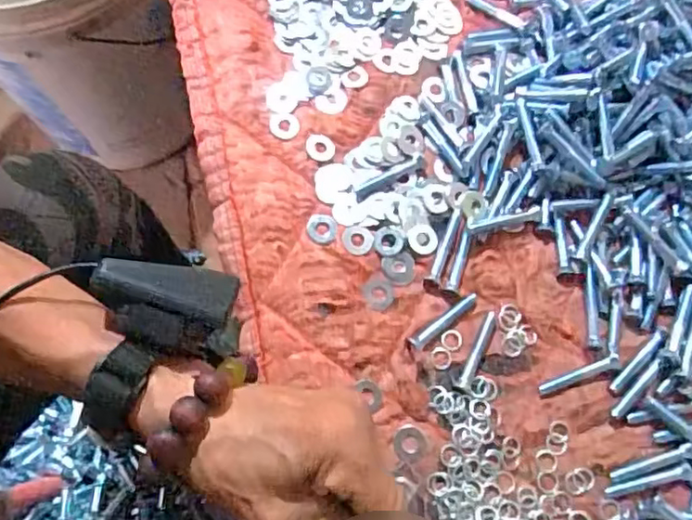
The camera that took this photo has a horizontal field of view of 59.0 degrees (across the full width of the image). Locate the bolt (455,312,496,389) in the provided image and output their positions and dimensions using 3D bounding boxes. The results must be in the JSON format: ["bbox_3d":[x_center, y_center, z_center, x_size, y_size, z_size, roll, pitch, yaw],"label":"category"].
[{"bbox_3d":[0.088,0.060,0.409,0.008,0.004,0.057,27,76,9],"label":"bolt"}]

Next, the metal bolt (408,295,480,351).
[{"bbox_3d":[0.067,0.041,0.415,0.059,0.010,0.009,-34,75,-9],"label":"metal bolt"}]

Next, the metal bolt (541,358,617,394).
[{"bbox_3d":[0.156,0.077,0.409,0.056,0.004,0.007,-19,75,-7],"label":"metal bolt"}]

